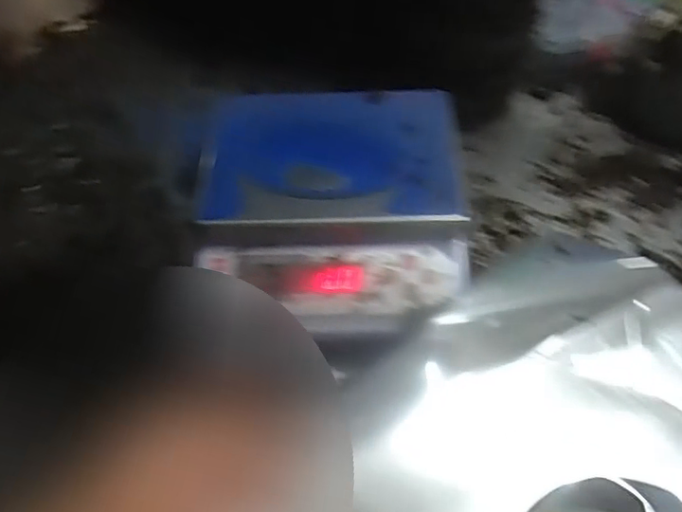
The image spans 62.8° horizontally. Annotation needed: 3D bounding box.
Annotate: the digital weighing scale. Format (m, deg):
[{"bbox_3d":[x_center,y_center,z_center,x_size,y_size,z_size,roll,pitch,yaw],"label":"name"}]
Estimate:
[{"bbox_3d":[-0.007,-0.059,0.605,0.274,0.082,0.270,-1,53,4],"label":"digital weighing scale"}]

